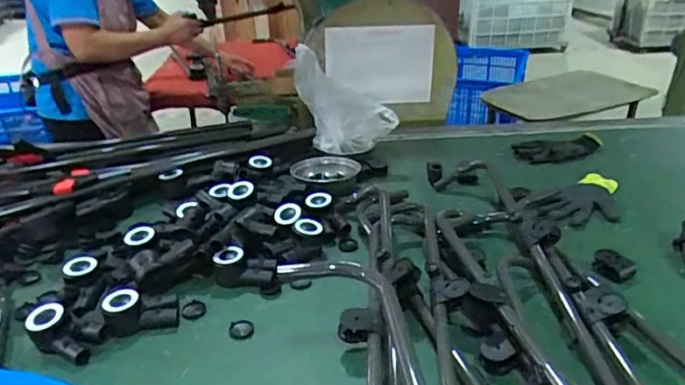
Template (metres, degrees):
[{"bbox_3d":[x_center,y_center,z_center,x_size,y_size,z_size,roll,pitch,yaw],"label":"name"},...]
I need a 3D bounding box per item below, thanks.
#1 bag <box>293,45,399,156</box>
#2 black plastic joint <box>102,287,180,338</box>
[{"bbox_3d":[-0.004,-0.192,1.182,0.129,0.228,0.217,-23,35,-34],"label":"bag"},{"bbox_3d":[-0.296,0.171,0.790,0.103,0.050,0.064,-4,28,-3],"label":"black plastic joint"}]

